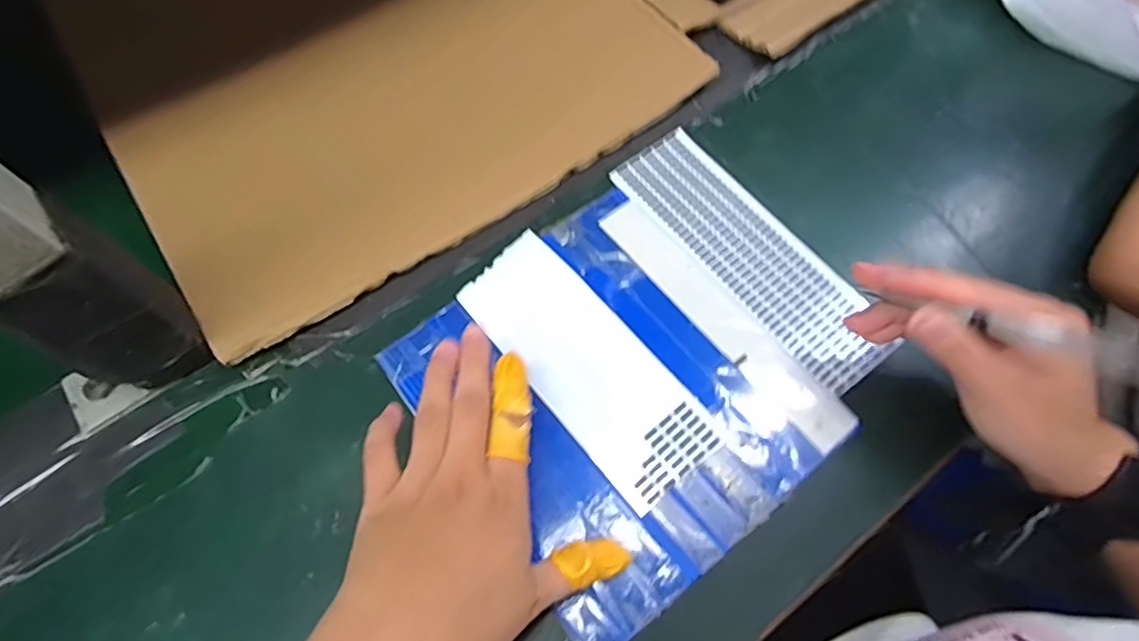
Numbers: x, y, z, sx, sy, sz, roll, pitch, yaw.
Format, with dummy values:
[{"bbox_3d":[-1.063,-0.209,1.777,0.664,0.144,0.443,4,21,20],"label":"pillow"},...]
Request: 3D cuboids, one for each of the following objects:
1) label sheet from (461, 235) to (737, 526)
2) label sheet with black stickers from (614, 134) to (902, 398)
[{"bbox_3d":[0.008,0.023,0.353,0.065,0.004,0.168,-38,71,-14],"label":"label sheet"},{"bbox_3d":[0.116,-0.046,0.394,0.063,0.004,0.198,-37,71,-14],"label":"label sheet with black stickers"}]

